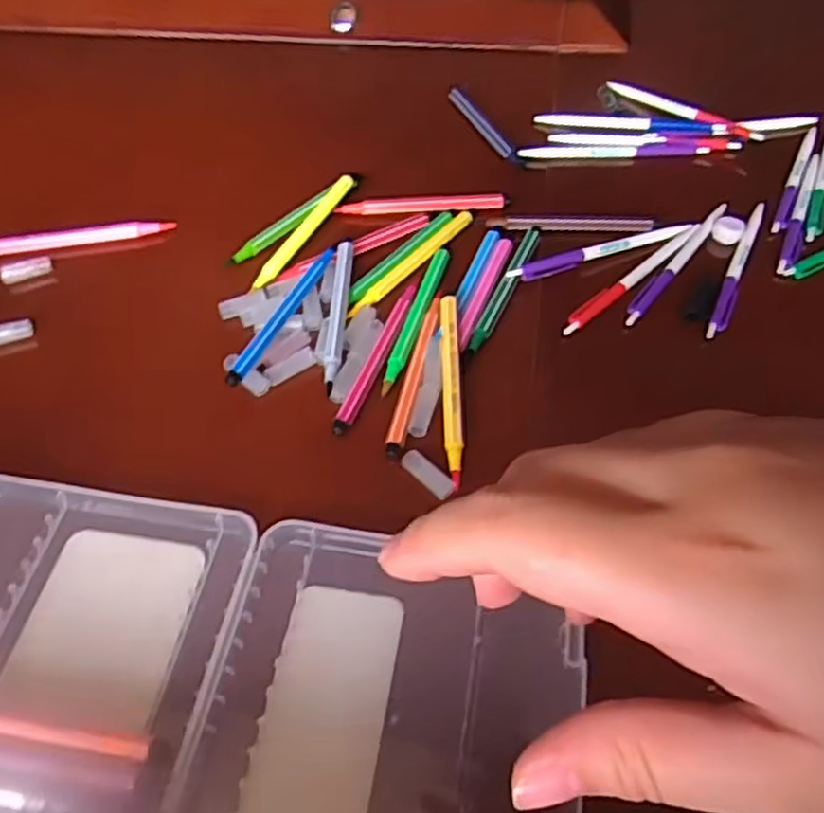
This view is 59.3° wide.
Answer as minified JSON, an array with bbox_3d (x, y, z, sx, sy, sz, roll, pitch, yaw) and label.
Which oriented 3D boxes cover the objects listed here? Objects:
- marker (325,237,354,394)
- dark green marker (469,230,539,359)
[{"bbox_3d":[-0.045,-0.059,0.443,0.012,0.013,0.119,0,54,1],"label":"marker"},{"bbox_3d":[0.061,-0.076,0.462,0.012,0.006,0.117,19,56,15],"label":"dark green marker"}]

